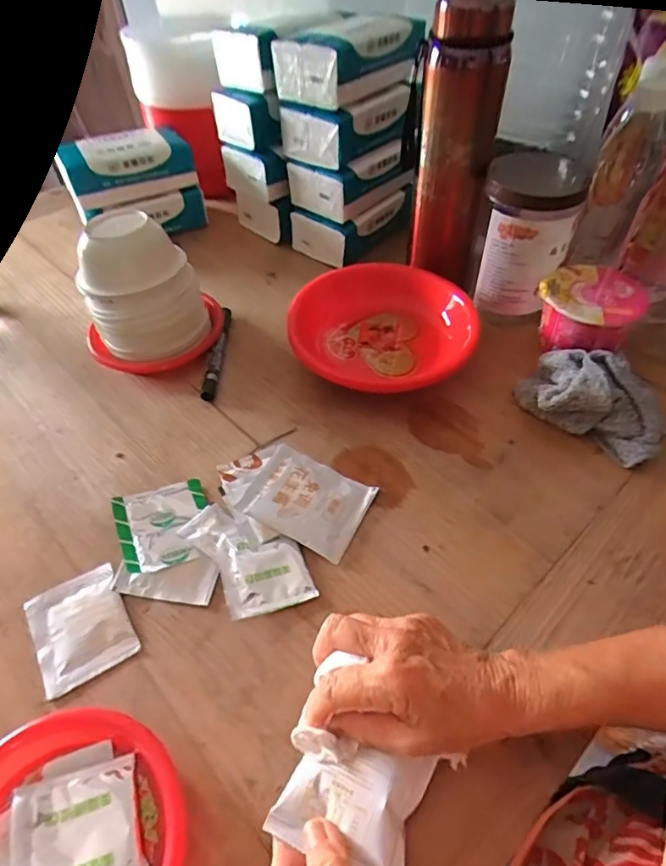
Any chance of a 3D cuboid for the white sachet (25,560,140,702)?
[{"bbox_3d":[-0.184,0.141,0.384,0.064,0.006,0.078,-26,54,-18],"label":"white sachet"}]

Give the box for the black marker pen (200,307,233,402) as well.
[{"bbox_3d":[-0.121,-0.088,0.563,0.015,0.015,0.133,2,51,3],"label":"black marker pen"}]

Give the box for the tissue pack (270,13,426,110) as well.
[{"bbox_3d":[0.013,-0.404,0.567,0.114,0.057,0.122,36,60,27],"label":"tissue pack"}]

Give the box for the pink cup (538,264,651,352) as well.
[{"bbox_3d":[0.258,-0.120,0.543,0.093,0.067,0.093,-1,50,1],"label":"pink cup"}]

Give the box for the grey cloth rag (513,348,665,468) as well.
[{"bbox_3d":[0.245,-0.037,0.489,0.131,0.051,0.096,29,57,23],"label":"grey cloth rag"}]

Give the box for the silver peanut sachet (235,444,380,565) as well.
[{"bbox_3d":[-0.020,0.056,0.443,0.092,0.017,0.077,20,54,17],"label":"silver peanut sachet"}]

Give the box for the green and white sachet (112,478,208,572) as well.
[{"bbox_3d":[-0.139,0.074,0.433,0.070,0.012,0.080,-16,52,-12],"label":"green and white sachet"}]

